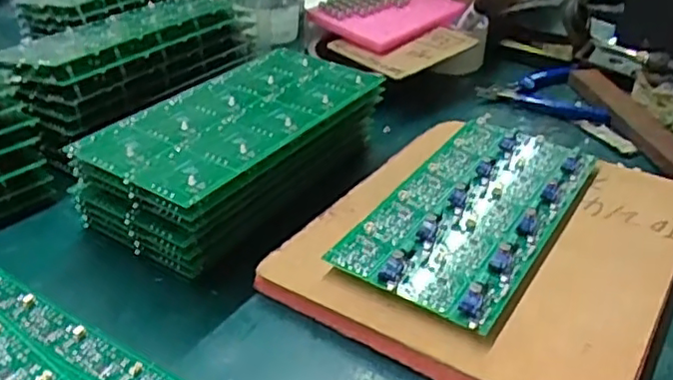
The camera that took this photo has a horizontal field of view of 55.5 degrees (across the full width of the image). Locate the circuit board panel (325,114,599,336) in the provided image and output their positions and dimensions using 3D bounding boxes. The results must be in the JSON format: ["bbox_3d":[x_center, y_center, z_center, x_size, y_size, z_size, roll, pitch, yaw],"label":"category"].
[{"bbox_3d":[0.099,0.006,0.443,0.105,0.013,0.229,20,38,27],"label":"circuit board panel"}]

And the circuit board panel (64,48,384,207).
[{"bbox_3d":[-0.069,-0.059,0.460,0.107,0.012,0.227,18,37,24],"label":"circuit board panel"}]

